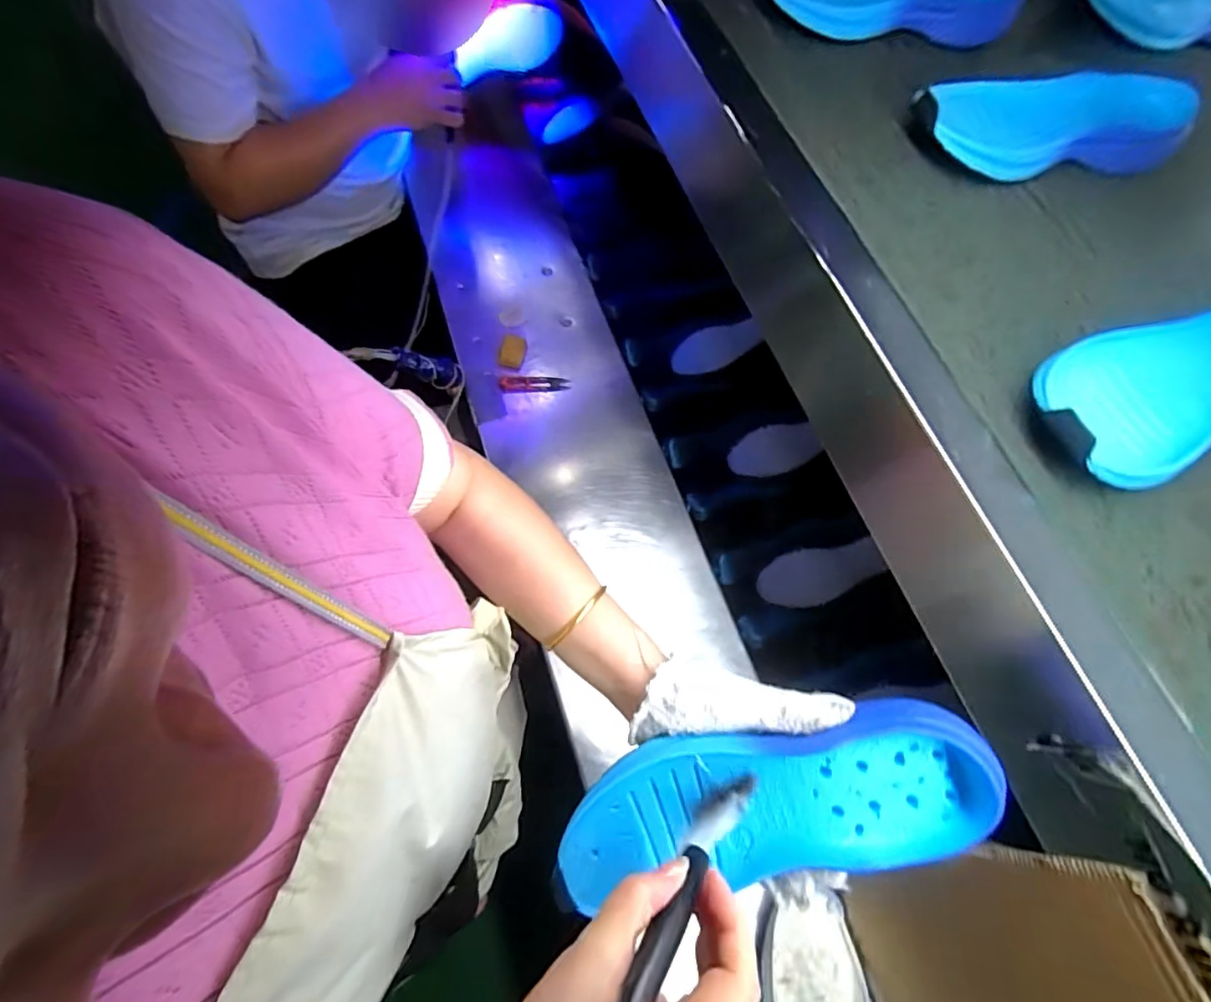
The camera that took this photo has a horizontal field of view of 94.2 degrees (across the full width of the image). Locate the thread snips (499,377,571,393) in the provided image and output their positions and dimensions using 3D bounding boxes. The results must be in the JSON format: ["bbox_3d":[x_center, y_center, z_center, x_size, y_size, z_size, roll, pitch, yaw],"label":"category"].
[{"bbox_3d":[-0.104,-0.171,0.826,0.101,0.011,0.025,-3,70,-11],"label":"thread snips"}]

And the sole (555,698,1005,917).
[{"bbox_3d":[0.090,0.177,0.328,0.243,0.032,0.080,-16,69,10],"label":"sole"}]

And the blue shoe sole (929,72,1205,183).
[{"bbox_3d":[0.364,-0.309,0.455,0.233,0.041,0.087,-5,67,-11],"label":"blue shoe sole"}]

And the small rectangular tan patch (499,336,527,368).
[{"bbox_3d":[-0.137,-0.222,0.839,0.035,0.009,0.056,10,68,-6],"label":"small rectangular tan patch"}]

